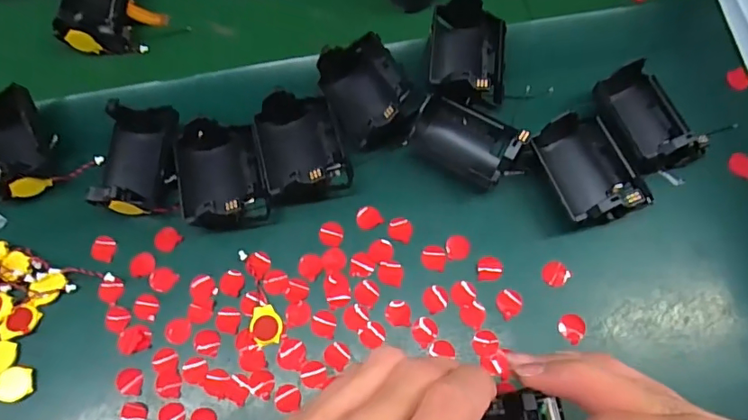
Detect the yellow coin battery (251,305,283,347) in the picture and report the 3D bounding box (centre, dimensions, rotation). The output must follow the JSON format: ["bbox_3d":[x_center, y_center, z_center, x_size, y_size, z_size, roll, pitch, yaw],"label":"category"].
[{"bbox_3d":[-0.067,0.072,0.314,0.019,0.004,0.024,-8,71,-1],"label":"yellow coin battery"}]

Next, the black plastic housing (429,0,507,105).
[{"bbox_3d":[0.067,-0.113,0.358,0.054,0.032,0.076,5,71,3],"label":"black plastic housing"}]

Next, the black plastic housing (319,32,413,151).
[{"bbox_3d":[-0.005,-0.083,0.346,0.055,0.033,0.068,-29,73,-8],"label":"black plastic housing"}]

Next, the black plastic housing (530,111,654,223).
[{"bbox_3d":[0.139,-0.029,0.325,0.051,0.041,0.072,-19,72,-5],"label":"black plastic housing"}]

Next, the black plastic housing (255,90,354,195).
[{"bbox_3d":[-0.049,-0.044,0.340,0.055,0.032,0.063,-14,71,-3],"label":"black plastic housing"}]

